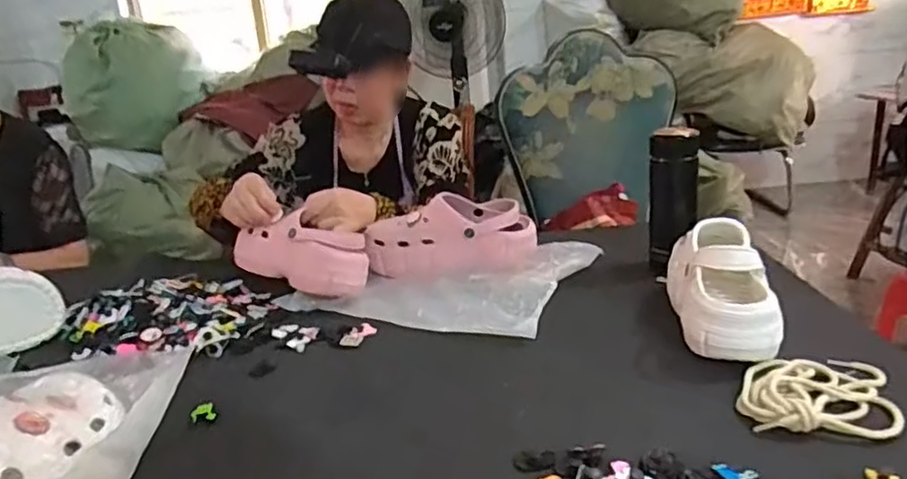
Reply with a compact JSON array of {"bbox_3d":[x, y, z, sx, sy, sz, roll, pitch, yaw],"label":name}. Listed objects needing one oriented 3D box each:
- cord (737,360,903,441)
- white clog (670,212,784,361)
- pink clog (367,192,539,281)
[{"bbox_3d":[0.332,0.138,0.594,0.124,0.025,0.130,-4,19,1],"label":"cord"},{"bbox_3d":[0.297,0.047,0.723,0.089,0.114,0.183,-1,19,9],"label":"white clog"},{"bbox_3d":[0.000,-0.004,0.976,0.249,0.091,0.092,-5,19,-1],"label":"pink clog"}]

